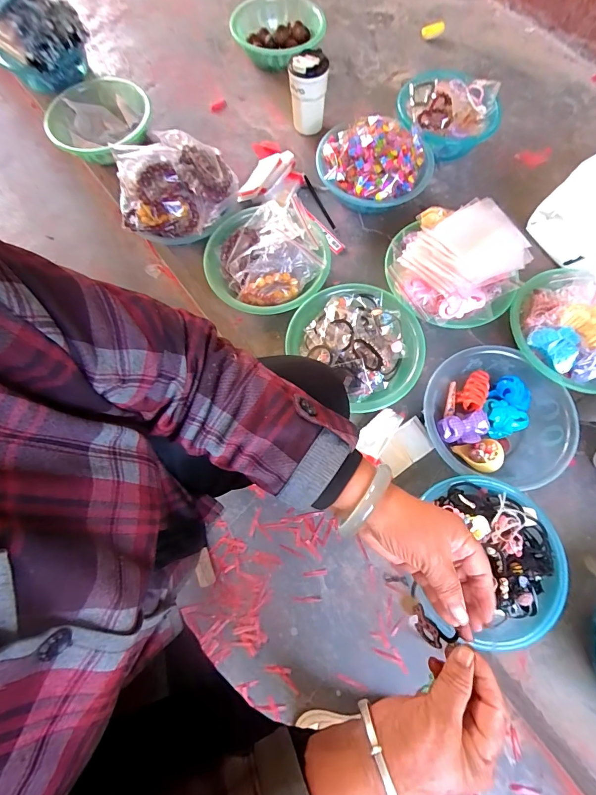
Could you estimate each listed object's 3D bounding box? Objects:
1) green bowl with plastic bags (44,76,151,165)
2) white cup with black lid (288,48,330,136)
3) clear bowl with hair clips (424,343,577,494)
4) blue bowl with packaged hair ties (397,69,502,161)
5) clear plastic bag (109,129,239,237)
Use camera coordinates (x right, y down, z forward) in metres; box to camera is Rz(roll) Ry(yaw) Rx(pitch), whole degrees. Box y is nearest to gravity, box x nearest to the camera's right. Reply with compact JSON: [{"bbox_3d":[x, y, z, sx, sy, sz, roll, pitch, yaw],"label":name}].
[{"bbox_3d":[-0.485,-0.677,0.899,0.241,0.066,0.295,-29,74,-9],"label":"green bowl with plastic bags"},{"bbox_3d":[0.024,-0.681,0.814,0.081,0.143,0.070,5,72,2],"label":"white cup with black lid"},{"bbox_3d":[0.335,0.035,0.620,0.219,0.085,0.224,0,72,1],"label":"clear bowl with hair clips"},{"bbox_3d":[0.328,-0.629,0.819,0.206,0.102,0.191,0,72,1],"label":"blue bowl with packaged hair ties"},{"bbox_3d":[-0.248,-0.429,0.729,0.238,0.083,0.173,-16,72,-5],"label":"clear plastic bag"}]

